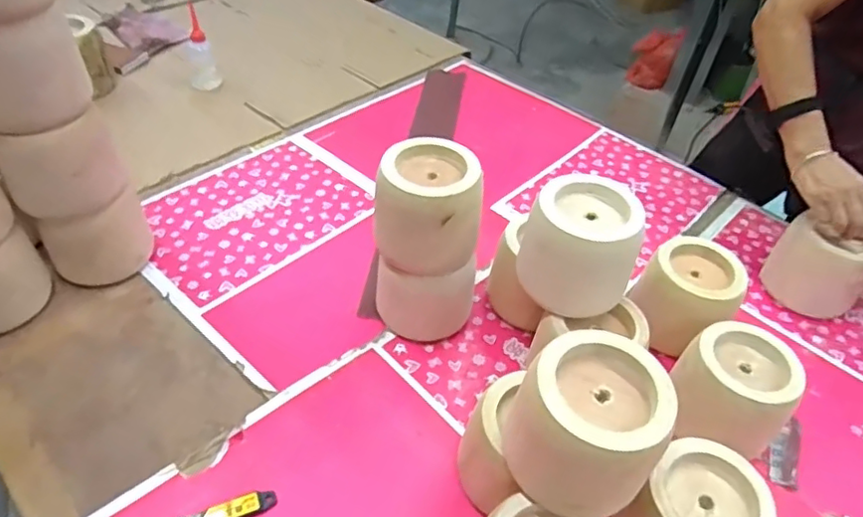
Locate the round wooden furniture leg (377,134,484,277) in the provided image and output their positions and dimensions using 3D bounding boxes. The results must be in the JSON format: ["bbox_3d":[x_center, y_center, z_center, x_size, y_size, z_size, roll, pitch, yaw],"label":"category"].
[{"bbox_3d":[0.000,-0.063,0.765,0.130,0.133,0.105,11,44,3],"label":"round wooden furniture leg"}]

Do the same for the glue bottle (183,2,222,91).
[{"bbox_3d":[-0.502,-0.450,1.302,0.067,0.154,0.054,-12,47,-19],"label":"glue bottle"}]

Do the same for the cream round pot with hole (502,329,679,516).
[{"bbox_3d":[0.139,0.156,0.557,0.124,0.126,0.121,4,44,-4],"label":"cream round pot with hole"}]

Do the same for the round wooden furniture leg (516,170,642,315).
[{"bbox_3d":[0.184,-0.014,0.733,0.136,0.128,0.108,21,46,13],"label":"round wooden furniture leg"}]

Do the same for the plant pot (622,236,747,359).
[{"bbox_3d":[0.357,0.053,0.845,0.123,0.101,0.130,4,44,-4],"label":"plant pot"}]

